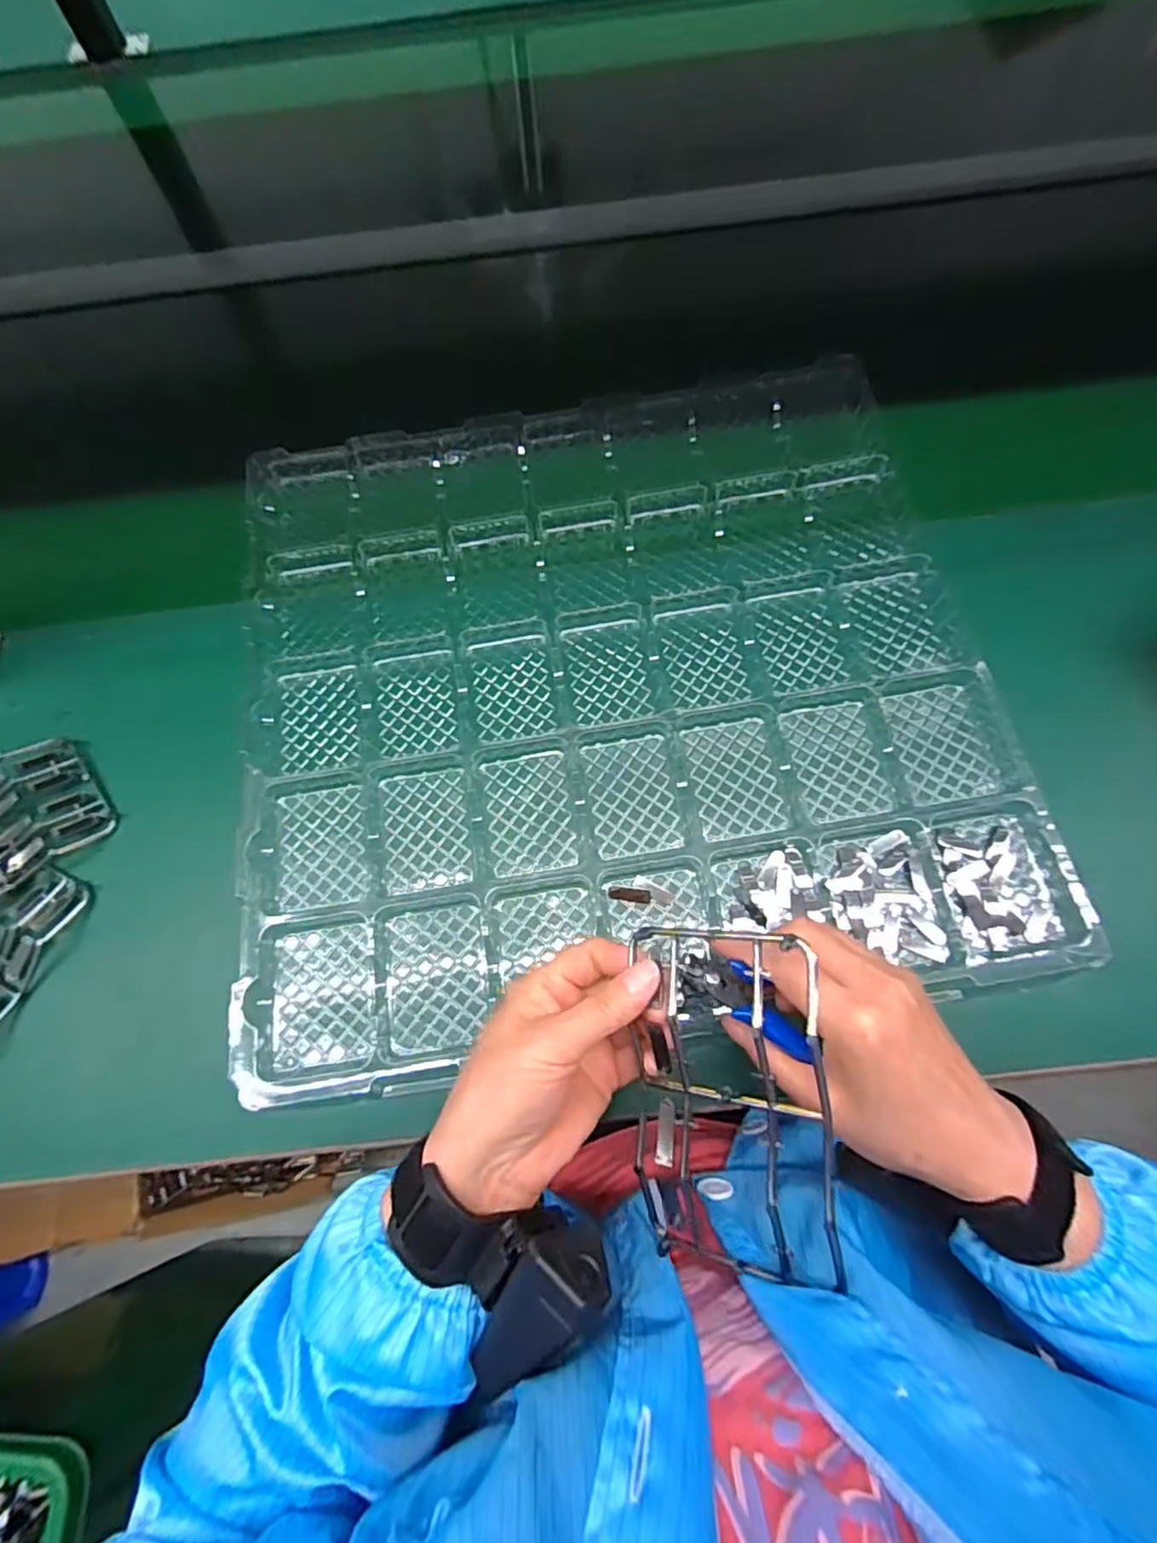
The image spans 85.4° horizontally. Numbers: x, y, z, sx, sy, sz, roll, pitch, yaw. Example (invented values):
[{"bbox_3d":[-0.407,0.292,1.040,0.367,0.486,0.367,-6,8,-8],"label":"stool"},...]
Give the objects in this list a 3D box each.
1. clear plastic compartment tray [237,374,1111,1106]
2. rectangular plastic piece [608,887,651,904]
[{"bbox_3d":[0.016,-0.075,0.452,0.502,0.023,0.482,-10,70,-1],"label":"clear plastic compartment tray"},{"bbox_3d":[0.033,0.079,0.403,0.027,0.004,0.008,6,71,4],"label":"rectangular plastic piece"}]

